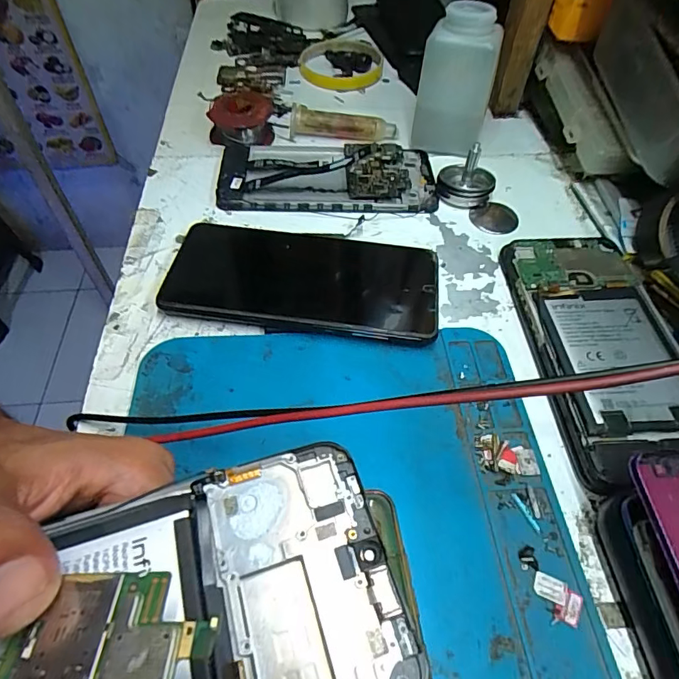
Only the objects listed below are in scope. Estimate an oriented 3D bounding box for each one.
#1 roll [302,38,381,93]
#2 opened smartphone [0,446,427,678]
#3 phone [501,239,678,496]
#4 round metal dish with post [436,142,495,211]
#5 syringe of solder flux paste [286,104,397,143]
[{"bbox_3d":[0.001,-0.278,0.468,0.082,0.014,0.098,6,53,2],"label":"roll"},{"bbox_3d":[-0.064,0.077,0.113,0.159,0.006,0.072,-12,54,-12],"label":"opened smartphone"},{"bbox_3d":[0.142,0.003,0.253,0.071,0.018,0.157,-2,53,-4],"label":"phone"},{"bbox_3d":[0.092,-0.118,0.332,0.039,0.037,0.037,1,53,-1],"label":"round metal dish with post"},{"bbox_3d":[0.002,-0.177,0.385,0.089,0.016,0.021,11,53,6],"label":"syringe of solder flux paste"}]

